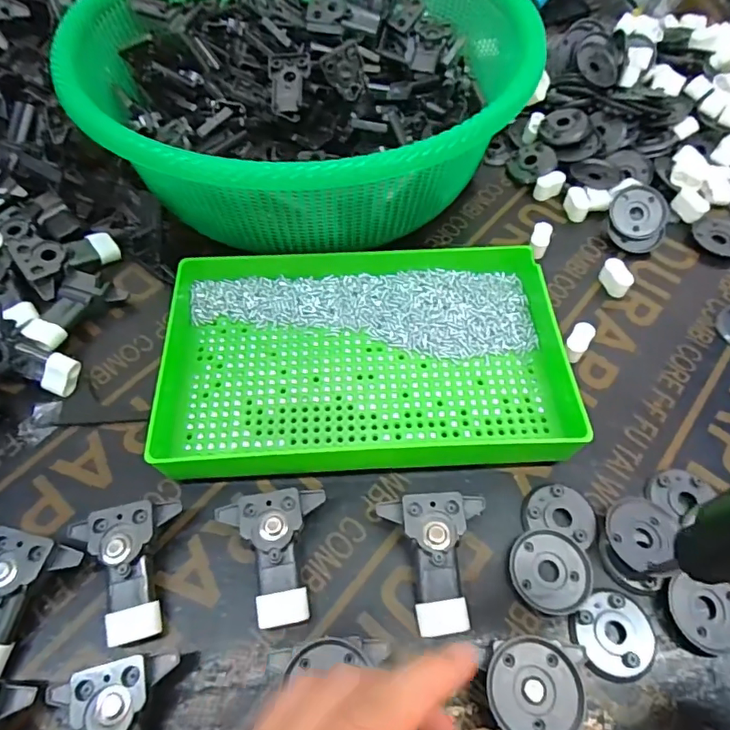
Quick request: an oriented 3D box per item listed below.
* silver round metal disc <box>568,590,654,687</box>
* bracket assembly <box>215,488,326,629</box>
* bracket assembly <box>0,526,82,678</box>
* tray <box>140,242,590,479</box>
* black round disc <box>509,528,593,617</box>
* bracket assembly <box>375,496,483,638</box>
[{"bbox_3d":[0.129,0.138,0.262,0.042,0.004,0.038,-33,64,-18],"label":"silver round metal disc"},{"bbox_3d":[-0.047,0.102,0.273,0.055,0.025,0.064,-8,59,-5],"label":"bracket assembly"},{"bbox_3d":[-0.181,0.120,0.259,0.045,0.014,0.067,14,75,7],"label":"bracket assembly"},{"bbox_3d":[0.007,-0.013,0.336,0.260,0.033,0.162,-3,59,-2],"label":"tray"},{"bbox_3d":[0.100,0.112,0.278,0.042,0.005,0.041,0,59,0],"label":"black round disc"},{"bbox_3d":[0.038,0.105,0.273,0.055,0.026,0.066,-2,59,-1],"label":"bracket assembly"}]

